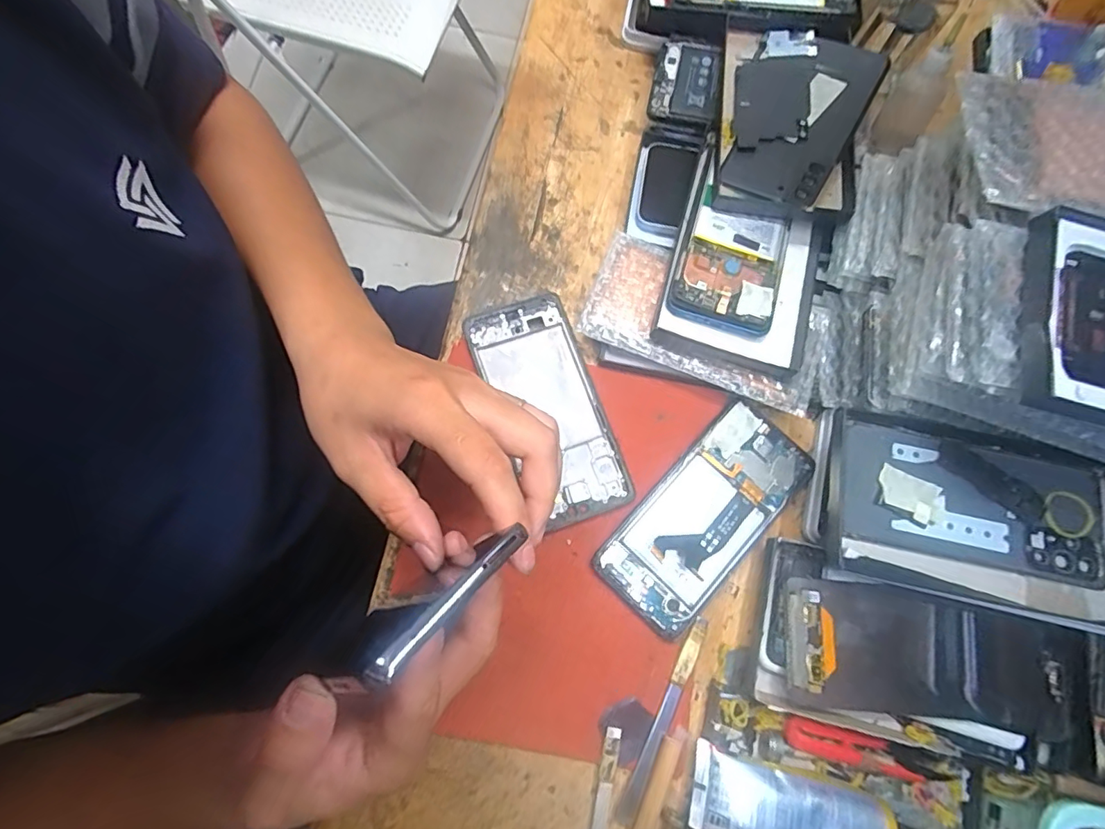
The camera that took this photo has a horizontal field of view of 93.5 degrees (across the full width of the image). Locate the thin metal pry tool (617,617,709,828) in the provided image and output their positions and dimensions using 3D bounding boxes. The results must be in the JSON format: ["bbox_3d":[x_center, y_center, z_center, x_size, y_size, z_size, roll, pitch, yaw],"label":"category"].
[{"bbox_3d":[0.070,0.192,0.328,0.010,0.004,0.128,26,76,3],"label":"thin metal pry tool"}]

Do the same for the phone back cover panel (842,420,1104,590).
[{"bbox_3d":[0.256,0.055,0.318,0.151,0.006,0.073,14,76,0],"label":"phone back cover panel"}]

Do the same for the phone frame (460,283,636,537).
[{"bbox_3d":[-0.002,-0.007,0.369,0.071,0.009,0.165,-21,78,-8],"label":"phone frame"}]

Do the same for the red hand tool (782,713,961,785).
[{"bbox_3d":[0.202,0.213,0.323,0.115,0.011,0.019,16,76,1],"label":"red hand tool"}]

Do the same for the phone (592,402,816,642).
[{"bbox_3d":[0.106,0.067,0.352,0.072,0.007,0.161,43,78,7],"label":"phone"}]

